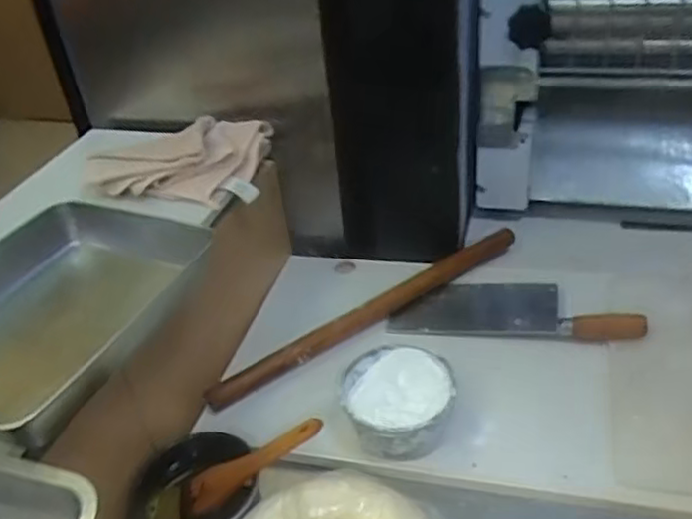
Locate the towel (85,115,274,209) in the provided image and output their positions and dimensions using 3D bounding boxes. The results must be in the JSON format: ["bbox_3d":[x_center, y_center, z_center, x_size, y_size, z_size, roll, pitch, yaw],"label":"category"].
[{"bbox_3d":[-0.231,-0.138,0.958,0.228,0.061,0.172,1,37,11],"label":"towel"}]

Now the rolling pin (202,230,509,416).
[{"bbox_3d":[0.039,0.074,0.977,0.502,0.030,0.034,-27,41,-25],"label":"rolling pin"}]

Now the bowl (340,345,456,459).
[{"bbox_3d":[0.063,0.172,0.827,0.126,0.067,0.127,-4,36,3],"label":"bowl"}]

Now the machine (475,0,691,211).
[{"bbox_3d":[0.463,-0.295,1.070,0.471,0.370,0.277,8,39,19],"label":"machine"}]

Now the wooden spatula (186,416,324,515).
[{"bbox_3d":[-0.101,0.224,0.762,0.177,0.020,0.036,-32,35,11],"label":"wooden spatula"}]

